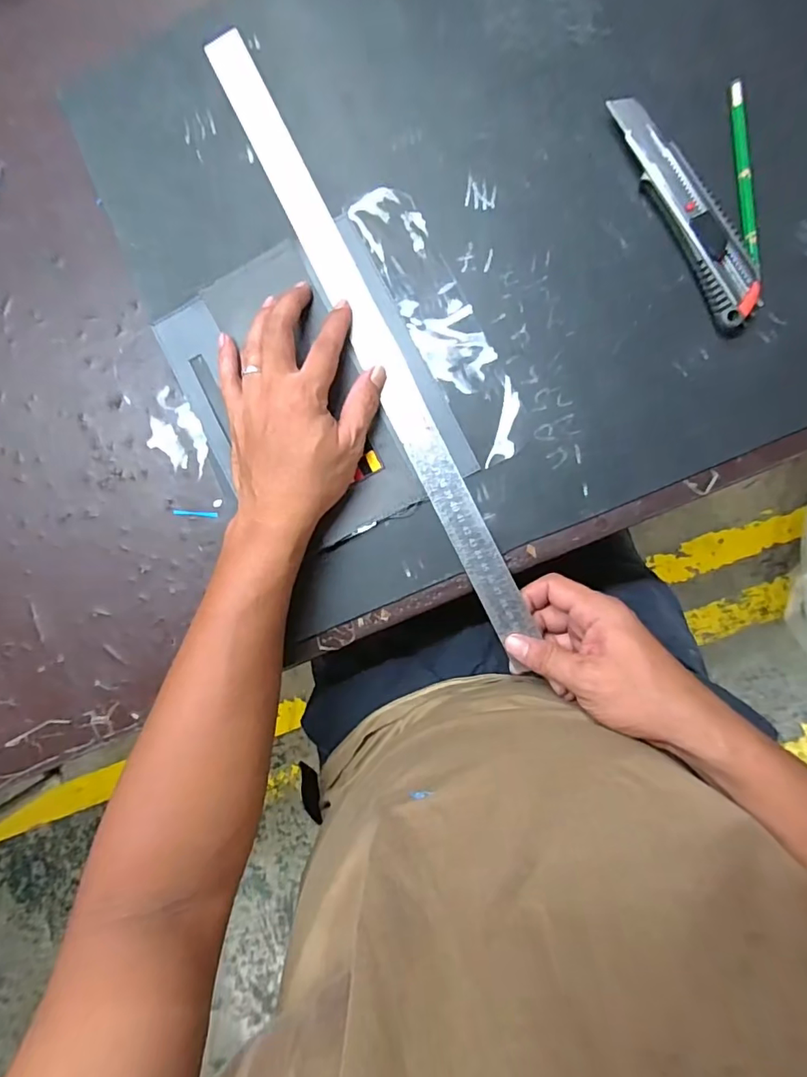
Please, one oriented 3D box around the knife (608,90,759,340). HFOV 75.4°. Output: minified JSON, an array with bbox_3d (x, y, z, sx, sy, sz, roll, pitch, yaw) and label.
[{"bbox_3d":[0.197,-0.227,0.361,0.033,0.015,0.175,-27,88,5],"label":"knife"}]

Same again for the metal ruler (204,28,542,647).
[{"bbox_3d":[-0.026,-0.154,0.392,0.031,0.004,0.490,-27,88,5],"label":"metal ruler"}]

